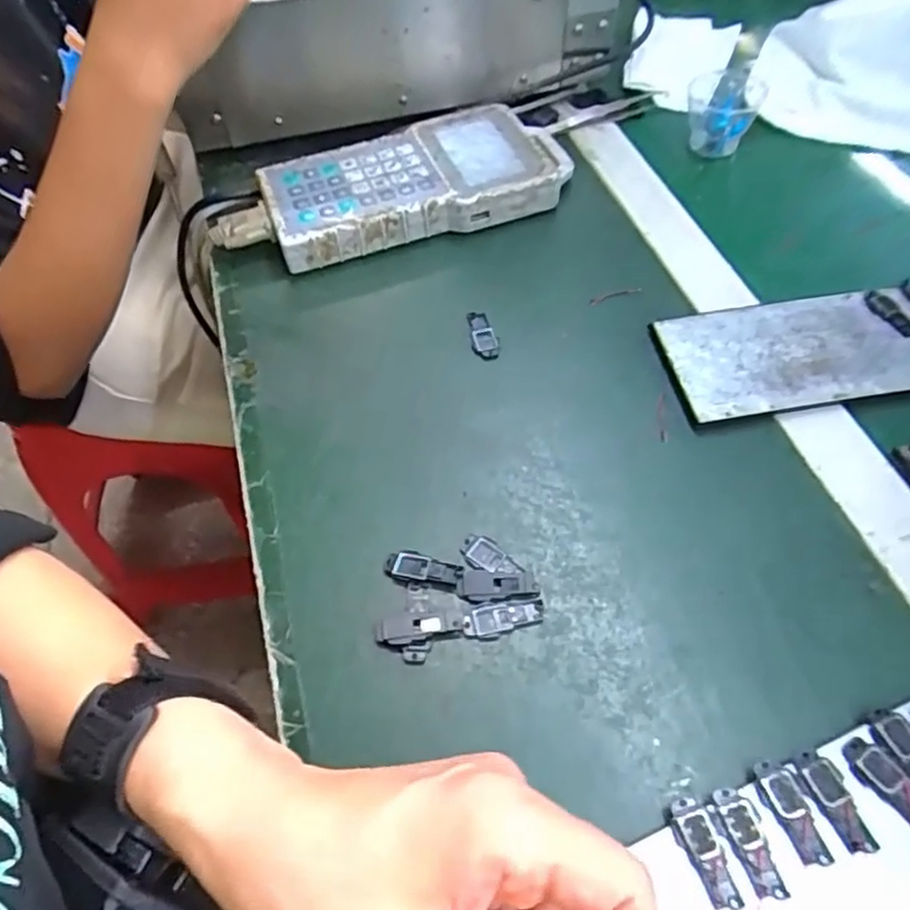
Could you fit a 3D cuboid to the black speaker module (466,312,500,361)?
[{"bbox_3d":[0.018,-0.077,0.443,0.017,0.004,0.039,-8,55,0],"label":"black speaker module"}]

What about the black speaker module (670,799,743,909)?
[{"bbox_3d":[0.099,0.156,0.270,0.014,0.004,0.039,-21,57,-9],"label":"black speaker module"}]

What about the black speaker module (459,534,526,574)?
[{"bbox_3d":[0.018,0.053,0.352,0.032,0.004,0.017,31,64,23],"label":"black speaker module"}]

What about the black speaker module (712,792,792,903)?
[{"bbox_3d":[0.116,0.152,0.271,0.015,0.004,0.039,-13,56,-4],"label":"black speaker module"}]

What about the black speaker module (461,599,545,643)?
[{"bbox_3d":[0.024,0.079,0.335,0.040,0.004,0.017,-12,56,-3],"label":"black speaker module"}]

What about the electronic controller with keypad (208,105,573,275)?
[{"bbox_3d":[-0.045,-0.196,0.507,0.261,0.037,0.108,-19,56,-8],"label":"electronic controller with keypad"}]

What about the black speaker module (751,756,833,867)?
[{"bbox_3d":[0.135,0.142,0.276,0.015,0.004,0.039,-13,56,-4],"label":"black speaker module"}]

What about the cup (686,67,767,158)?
[{"bbox_3d":[0.210,-0.271,0.540,0.054,0.039,0.058,17,59,16],"label":"cup"}]

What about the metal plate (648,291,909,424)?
[{"bbox_3d":[0.220,-0.064,0.416,0.182,0.004,0.080,-9,59,-3],"label":"metal plate"}]

